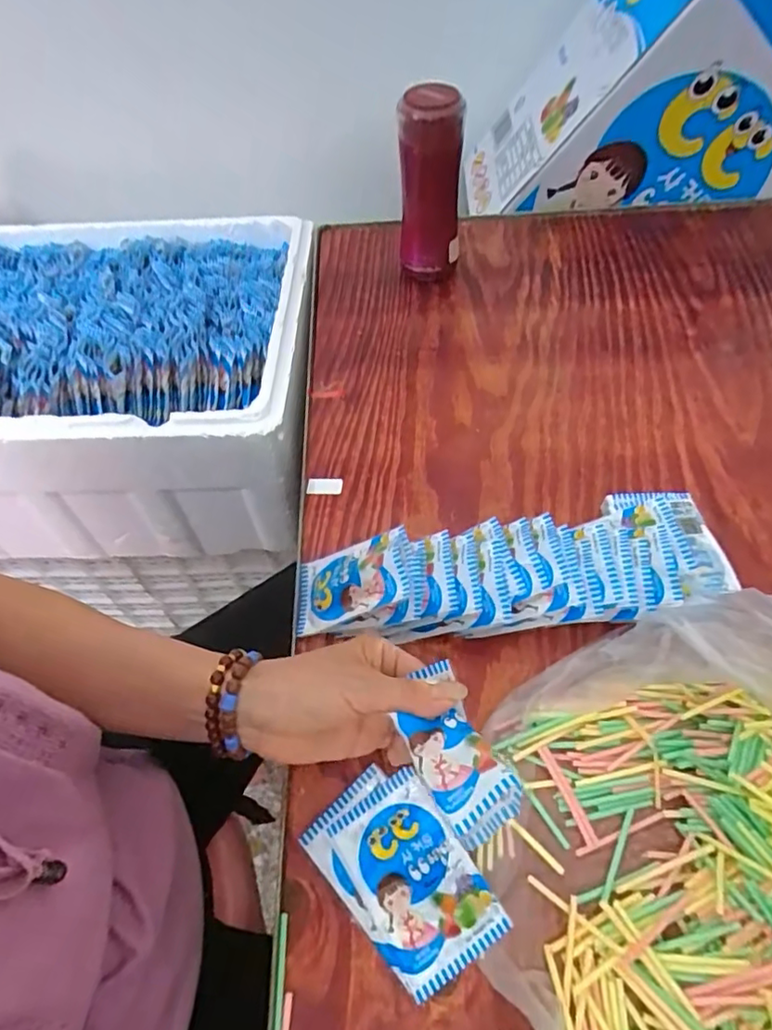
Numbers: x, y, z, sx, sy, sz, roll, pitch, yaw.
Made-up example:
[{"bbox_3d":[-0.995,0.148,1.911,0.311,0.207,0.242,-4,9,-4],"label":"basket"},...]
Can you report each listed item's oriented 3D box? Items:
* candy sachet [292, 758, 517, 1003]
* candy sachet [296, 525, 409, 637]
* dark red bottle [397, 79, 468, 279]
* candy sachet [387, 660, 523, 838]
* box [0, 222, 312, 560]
[{"bbox_3d":[0.011,0.220,0.351,0.078,0.014,0.116,-35,61,-20],"label":"candy sachet"},{"bbox_3d":[-0.030,0.053,0.445,0.102,0.015,0.060,-24,49,27],"label":"candy sachet"},{"bbox_3d":[0.049,-0.358,0.633,0.066,0.193,0.077,0,56,2],"label":"dark red bottle"},{"bbox_3d":[0.033,0.119,0.303,0.040,0.009,0.092,-32,32,-1],"label":"candy sachet"},{"bbox_3d":[-0.365,-0.188,0.738,0.541,0.201,0.419,-2,55,1],"label":"box"}]

